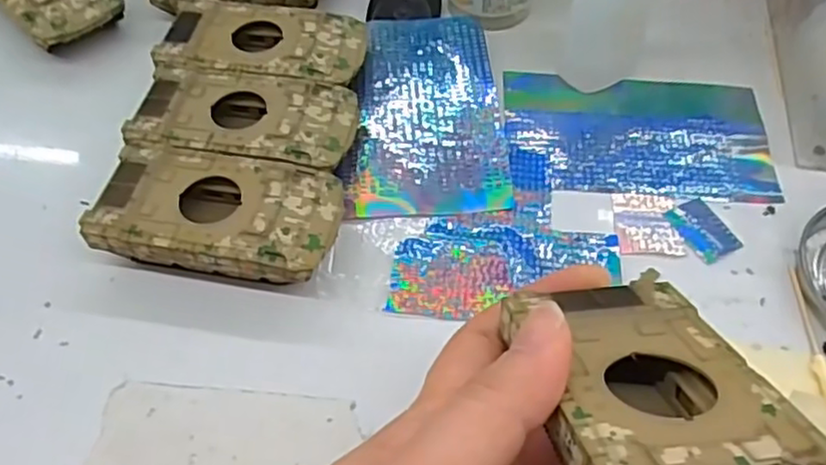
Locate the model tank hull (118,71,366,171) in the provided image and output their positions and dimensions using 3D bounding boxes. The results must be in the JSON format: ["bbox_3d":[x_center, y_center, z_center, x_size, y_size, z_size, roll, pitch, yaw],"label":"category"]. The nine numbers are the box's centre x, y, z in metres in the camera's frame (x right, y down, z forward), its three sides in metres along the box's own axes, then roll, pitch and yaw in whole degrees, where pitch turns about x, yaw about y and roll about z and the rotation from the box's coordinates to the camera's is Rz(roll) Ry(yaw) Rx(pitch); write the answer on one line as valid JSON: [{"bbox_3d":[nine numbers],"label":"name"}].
[{"bbox_3d":[-0.074,-0.046,0.314,0.095,0.022,0.048,7,55,6],"label":"model tank hull"}]

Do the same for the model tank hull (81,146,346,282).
[{"bbox_3d":[-0.078,-0.006,0.285,0.095,0.025,0.051,8,55,7],"label":"model tank hull"}]

